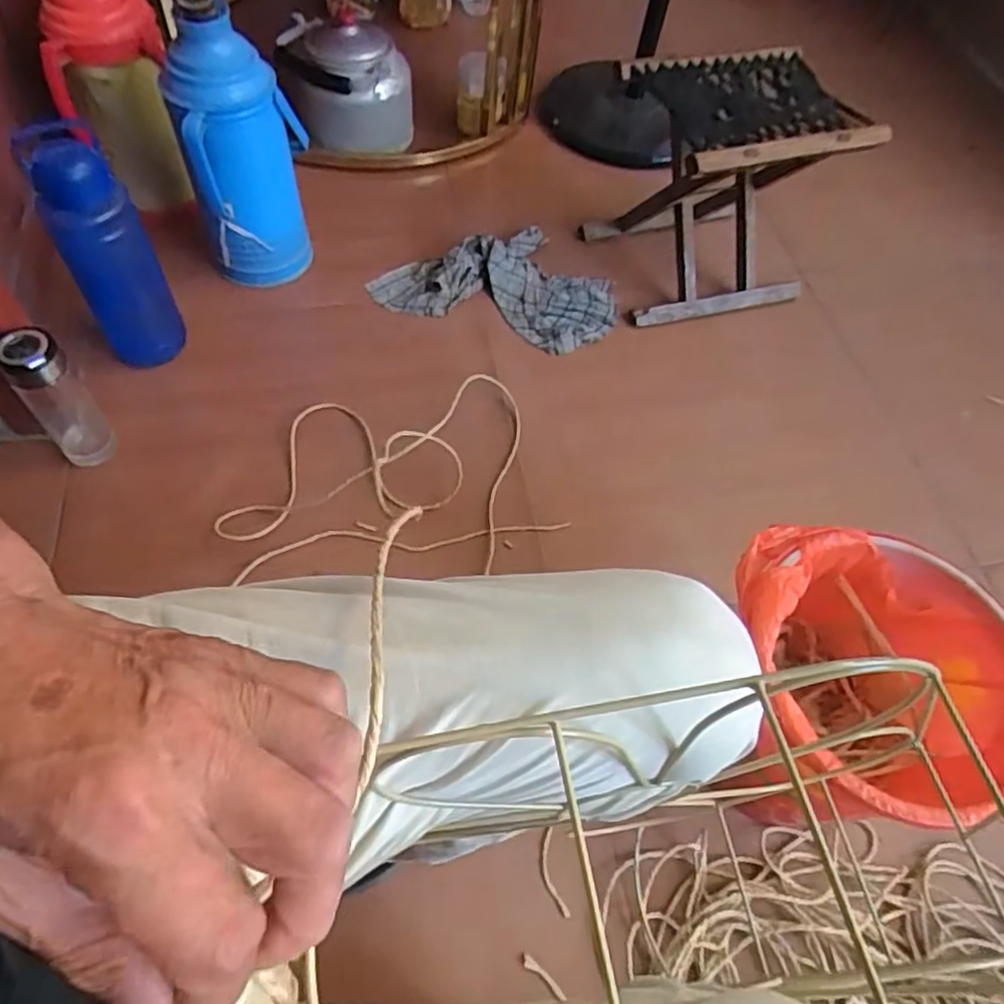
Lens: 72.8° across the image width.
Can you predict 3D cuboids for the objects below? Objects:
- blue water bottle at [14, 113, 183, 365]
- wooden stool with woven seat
[{"bbox_3d":[-0.502,-0.308,0.878,0.103,0.294,0.104,-25,64,-19],"label":"blue water bottle"},{"bbox_3d":[0.341,-0.492,1.078,0.310,0.286,0.245,-16,60,-14],"label":"wooden stool with woven seat"}]

